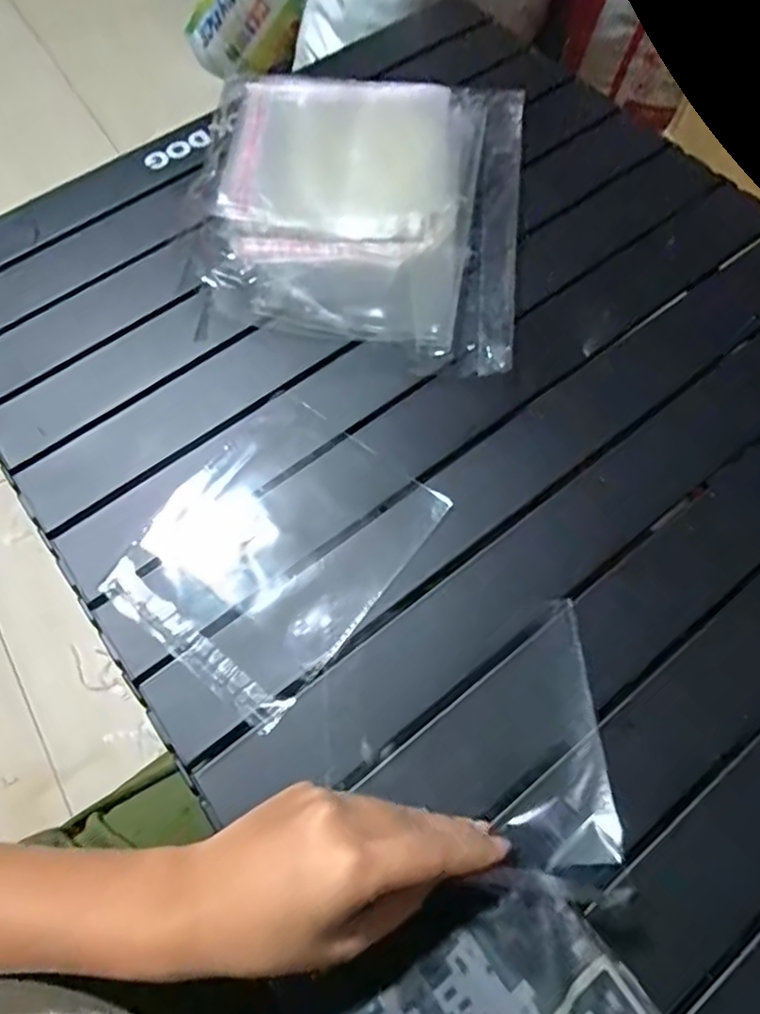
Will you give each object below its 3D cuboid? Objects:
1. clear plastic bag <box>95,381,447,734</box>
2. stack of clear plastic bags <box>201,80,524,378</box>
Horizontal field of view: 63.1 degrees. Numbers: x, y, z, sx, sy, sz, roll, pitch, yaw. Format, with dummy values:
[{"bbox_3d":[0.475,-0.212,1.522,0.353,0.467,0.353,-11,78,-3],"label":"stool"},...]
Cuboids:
[{"bbox_3d":[-0.065,0.022,0.391,0.145,0.007,0.175,36,74,15],"label":"clear plastic bag"},{"bbox_3d":[-0.016,-0.244,0.495,0.250,0.019,0.287,6,68,5],"label":"stack of clear plastic bags"}]

